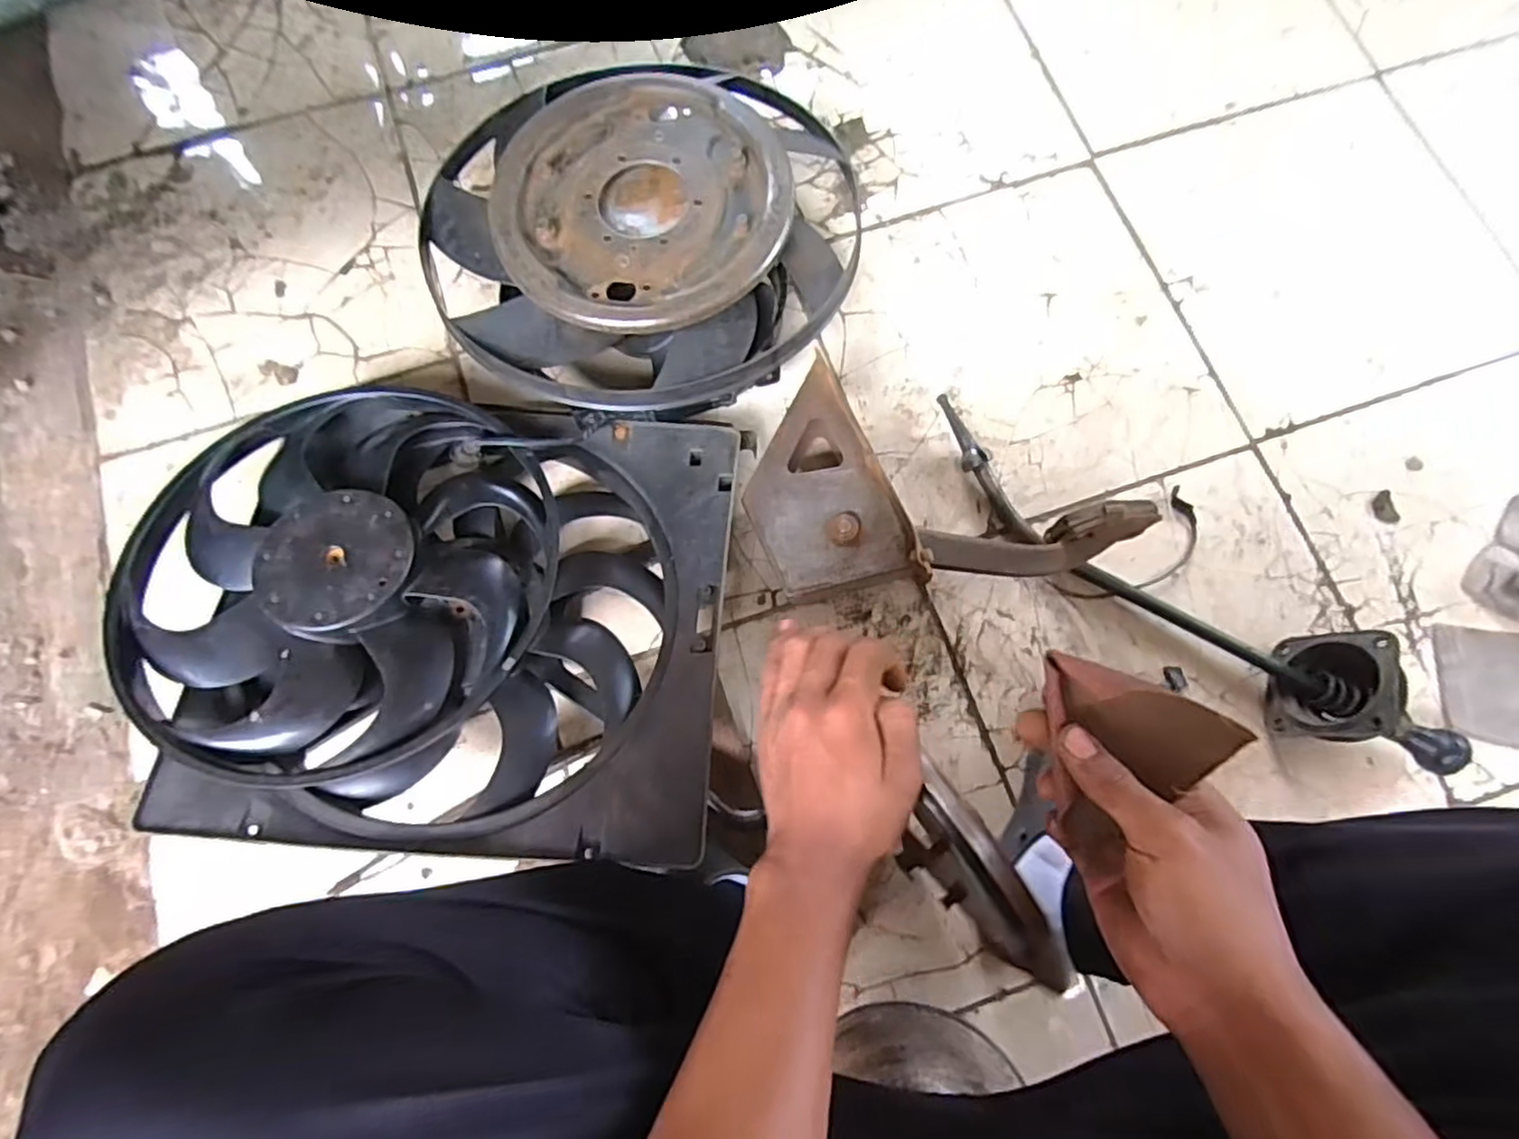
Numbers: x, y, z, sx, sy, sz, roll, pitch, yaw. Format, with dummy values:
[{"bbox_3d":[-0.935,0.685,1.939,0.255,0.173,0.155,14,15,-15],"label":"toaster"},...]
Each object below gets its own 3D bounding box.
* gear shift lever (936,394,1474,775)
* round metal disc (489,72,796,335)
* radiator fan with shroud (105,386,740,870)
[{"bbox_3d":[0.418,0.007,0.677,0.594,0.106,0.109,39,83,8],"label":"gear shift lever"},{"bbox_3d":[-0.122,-0.368,0.672,0.270,0.027,0.292,0,75,1],"label":"round metal disc"},{"bbox_3d":[-0.294,0.034,0.649,0.512,0.130,0.413,4,80,0],"label":"radiator fan with shroud"}]

